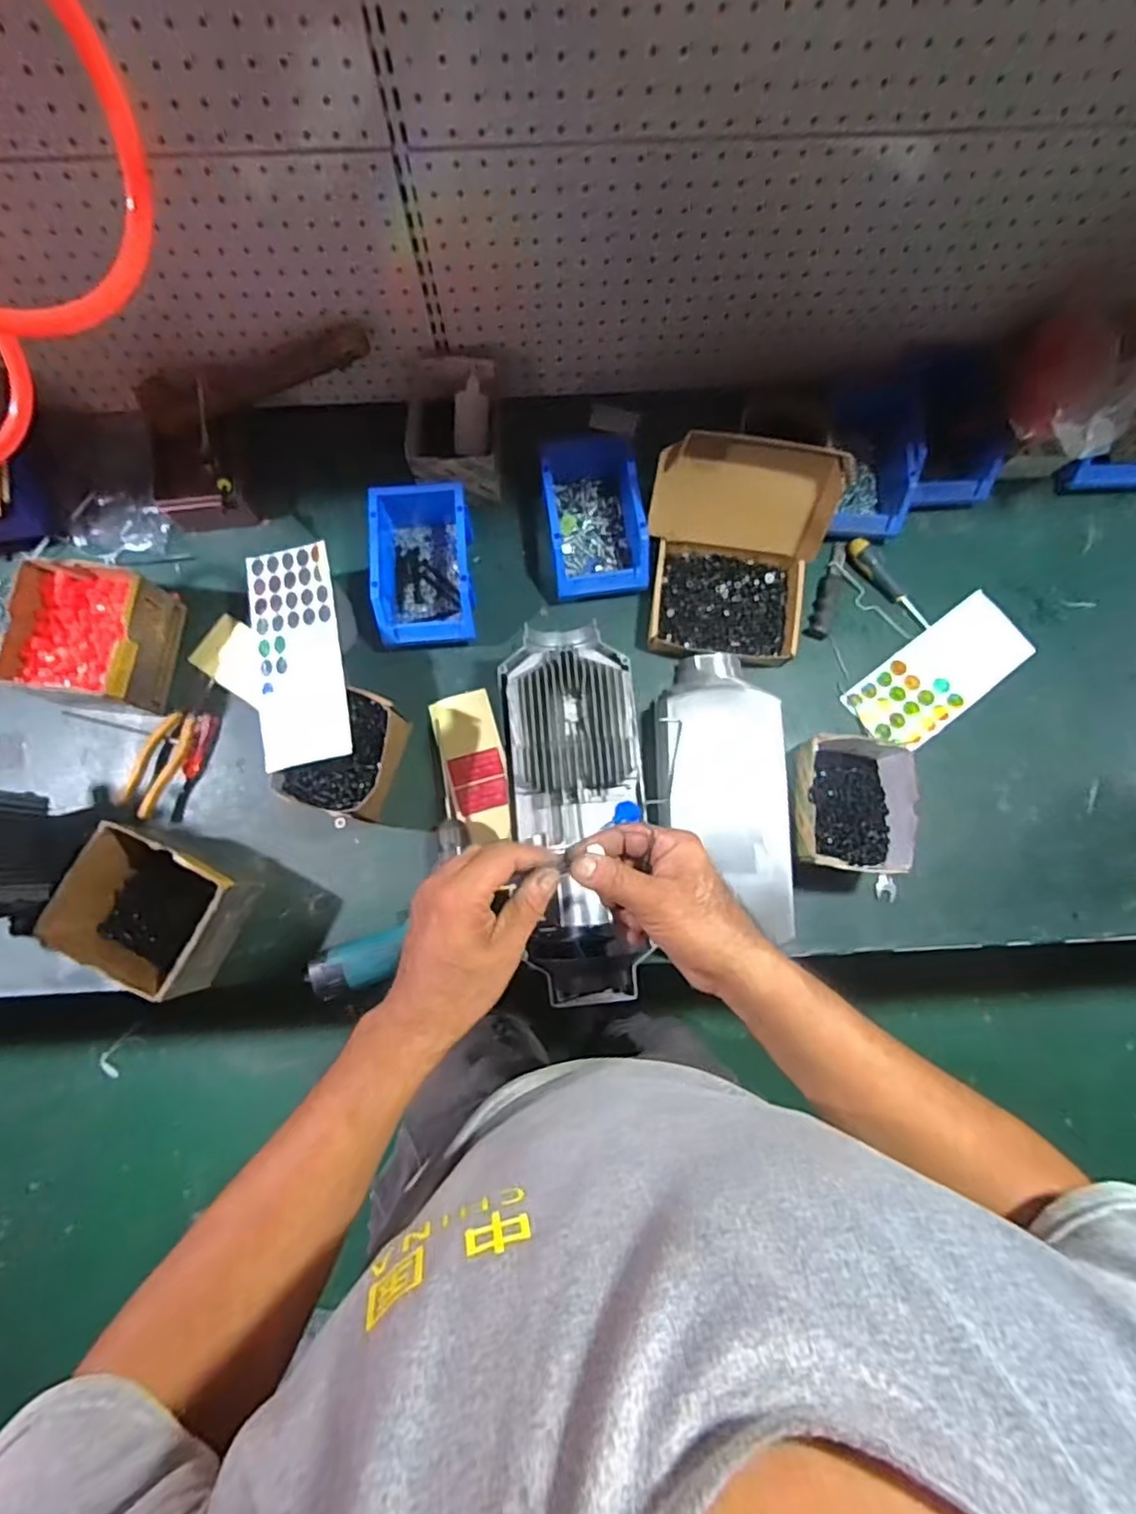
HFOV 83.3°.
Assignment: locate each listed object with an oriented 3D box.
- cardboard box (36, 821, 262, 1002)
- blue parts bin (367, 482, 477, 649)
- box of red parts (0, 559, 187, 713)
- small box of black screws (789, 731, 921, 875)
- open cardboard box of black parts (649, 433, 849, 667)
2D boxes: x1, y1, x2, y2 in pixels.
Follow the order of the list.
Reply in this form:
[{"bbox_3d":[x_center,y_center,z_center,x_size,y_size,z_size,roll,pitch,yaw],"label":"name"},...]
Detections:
[{"bbox_3d":[-0.445,0.165,0.692,0.157,0.103,0.143,24,79,3],"label":"cardboard box"},{"bbox_3d":[-0.177,-0.239,0.789,0.116,0.081,0.198,-4,79,-2],"label":"blue parts bin"},{"bbox_3d":[-0.555,-0.138,0.752,0.145,0.090,0.150,9,79,0],"label":"box of red parts"},{"bbox_3d":[0.313,0.058,0.732,0.124,0.092,0.143,4,79,0],"label":"small box of black screws"},{"bbox_3d":[0.197,-0.233,0.754,0.194,0.152,0.201,8,79,0],"label":"open cardboard box of black parts"}]

